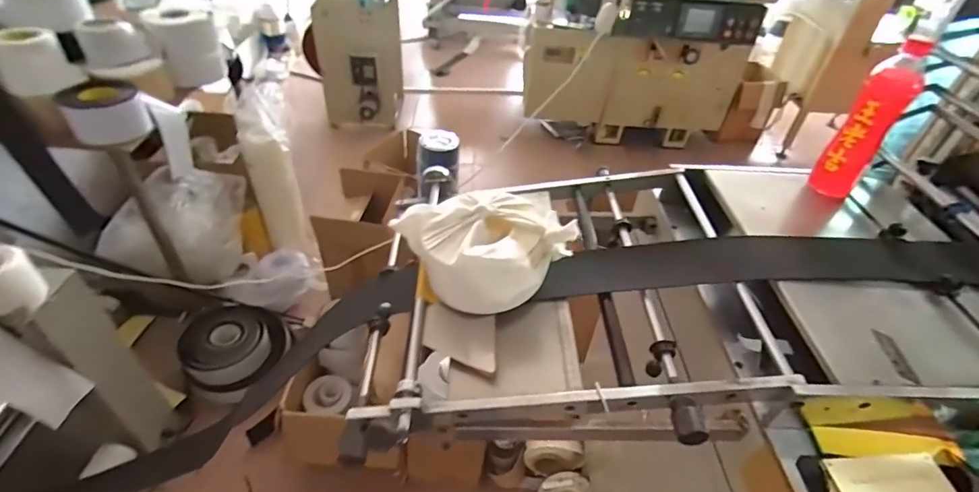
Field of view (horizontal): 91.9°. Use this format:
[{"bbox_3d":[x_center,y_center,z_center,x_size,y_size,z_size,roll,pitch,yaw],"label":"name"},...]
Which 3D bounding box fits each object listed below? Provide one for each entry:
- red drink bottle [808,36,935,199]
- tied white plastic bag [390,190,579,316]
[{"bbox_3d":[0.546,-0.180,0.677,0.060,0.219,0.060,34,49,30],"label":"red drink bottle"},{"bbox_3d":[-0.001,-0.005,0.601,0.176,0.083,0.175,-16,45,-22],"label":"tied white plastic bag"}]

